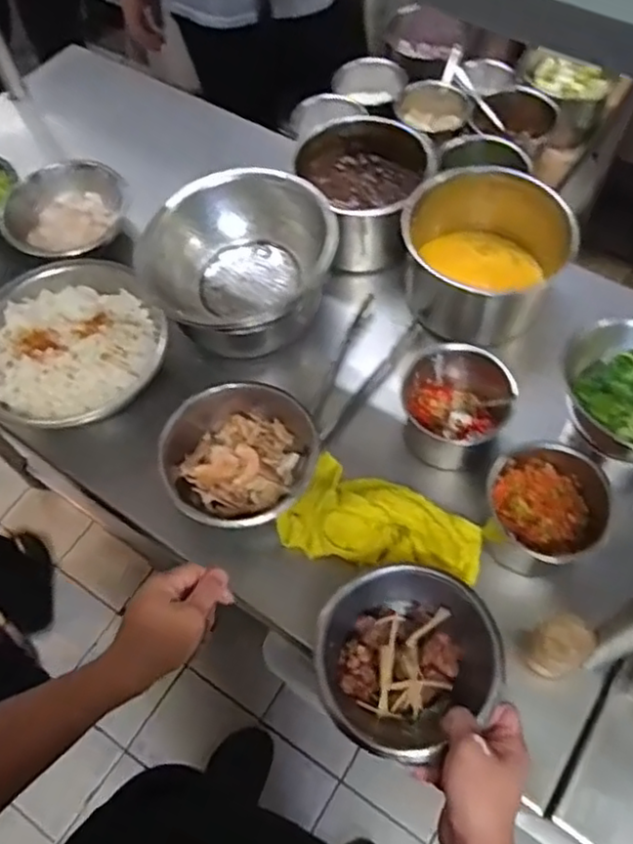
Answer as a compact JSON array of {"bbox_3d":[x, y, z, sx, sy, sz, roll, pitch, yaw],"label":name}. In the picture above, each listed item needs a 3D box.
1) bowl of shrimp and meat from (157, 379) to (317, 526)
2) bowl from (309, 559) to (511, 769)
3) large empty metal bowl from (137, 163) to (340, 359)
[{"bbox_3d":[-0.084,0.031,0.734,0.165,0.072,0.170,-1,62,2],"label":"bowl of shrimp and meat"},{"bbox_3d":[0.086,0.227,0.622,0.163,0.084,0.163,-1,62,2],"label":"bowl"},{"bbox_3d":[-0.093,-0.195,0.810,0.230,0.110,0.204,-9,62,-2],"label":"large empty metal bowl"}]

